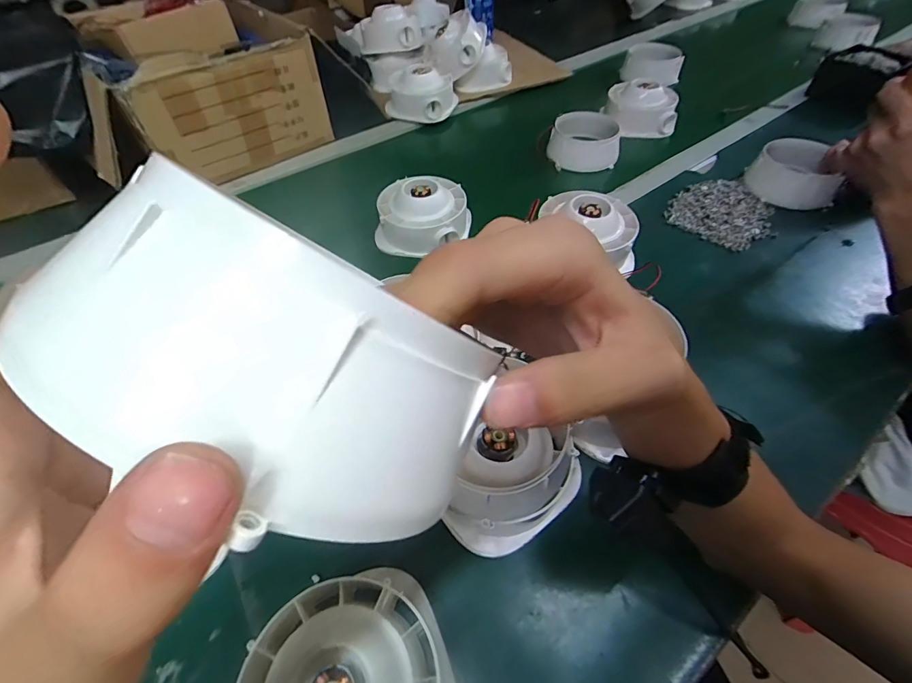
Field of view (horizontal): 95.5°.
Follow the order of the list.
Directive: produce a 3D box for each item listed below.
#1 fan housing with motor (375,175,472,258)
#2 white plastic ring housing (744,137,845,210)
[{"bbox_3d":[-0.048,-0.191,0.614,0.125,0.073,0.116,-1,53,1],"label":"fan housing with motor"},{"bbox_3d":[0.529,-0.263,0.645,0.118,0.063,0.113,33,61,24],"label":"white plastic ring housing"}]

